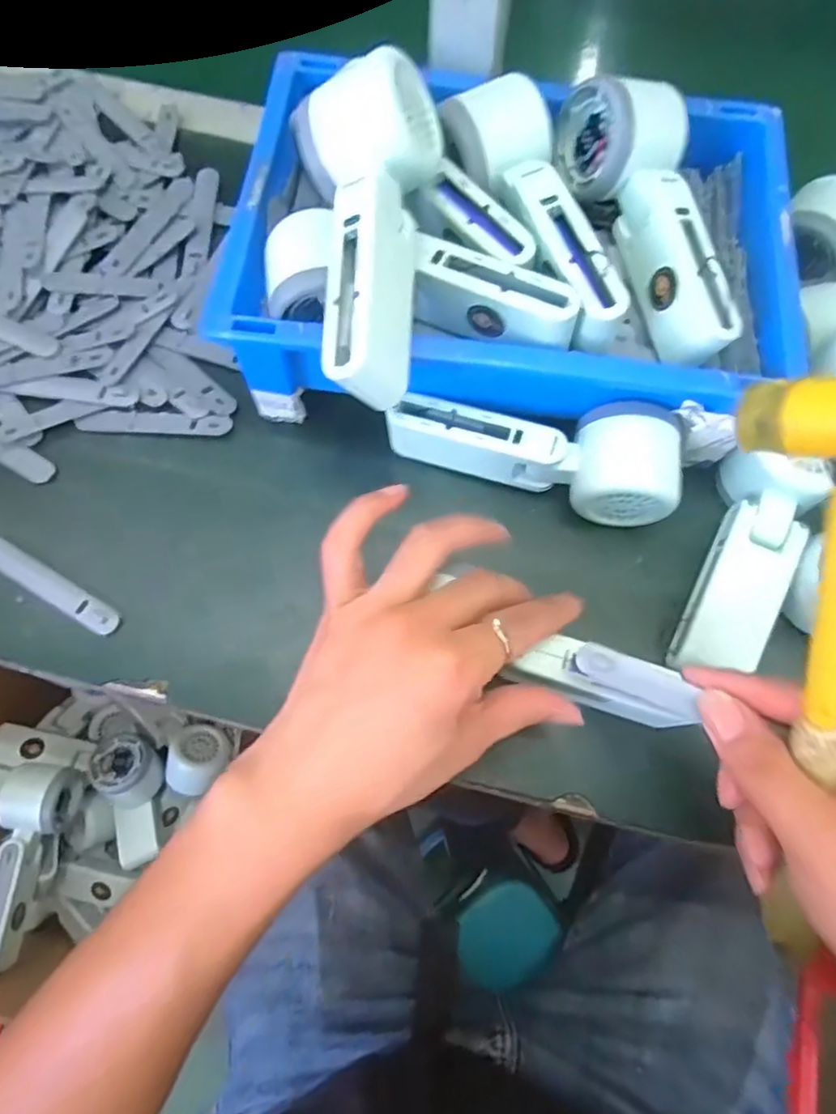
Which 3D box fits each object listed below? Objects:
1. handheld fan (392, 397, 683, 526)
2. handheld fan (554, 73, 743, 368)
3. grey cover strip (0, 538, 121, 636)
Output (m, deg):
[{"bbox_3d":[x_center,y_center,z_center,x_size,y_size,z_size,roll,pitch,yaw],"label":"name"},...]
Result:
[{"bbox_3d":[0.064,-0.061,0.367,0.165,0.057,0.059,12,71,2],"label":"handheld fan"},{"bbox_3d":[0.138,-0.191,0.347,0.058,0.059,0.167,-19,72,-8],"label":"handheld fan"},{"bbox_3d":[-0.211,0.015,0.357,0.097,0.004,0.015,30,72,8],"label":"grey cover strip"}]

